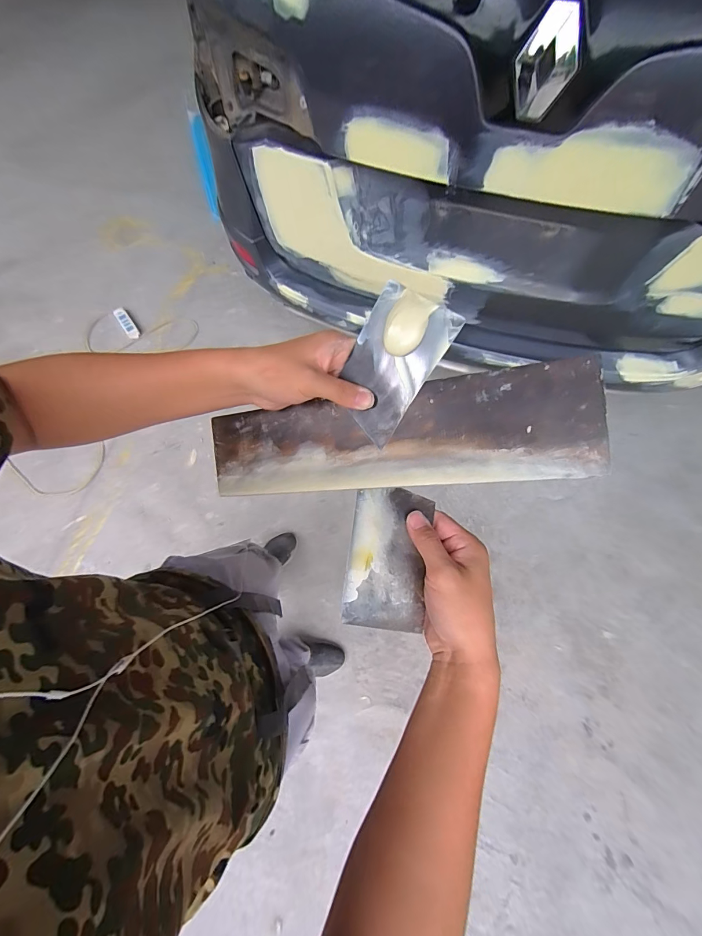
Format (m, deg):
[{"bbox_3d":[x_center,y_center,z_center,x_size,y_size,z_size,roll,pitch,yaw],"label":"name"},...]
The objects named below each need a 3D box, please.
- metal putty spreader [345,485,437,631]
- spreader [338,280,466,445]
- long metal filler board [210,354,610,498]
[{"bbox_3d":[0.034,0.082,0.344,0.071,0.004,0.122,8,83,-3],"label":"metal putty spreader"},{"bbox_3d":[0.032,-0.090,0.329,0.072,0.010,0.120,37,111,13],"label":"spreader"},{"bbox_3d":[0.017,-0.025,0.345,0.362,0.004,0.087,-5,90,24],"label":"long metal filler board"}]

